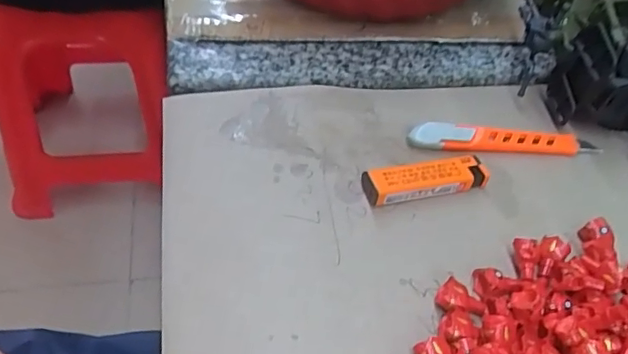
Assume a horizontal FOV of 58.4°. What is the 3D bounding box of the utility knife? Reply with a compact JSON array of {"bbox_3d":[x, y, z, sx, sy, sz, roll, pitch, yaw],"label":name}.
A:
[{"bbox_3d":[0.133,-0.026,0.392,0.135,0.015,0.017,2,49,-5],"label":"utility knife"}]

